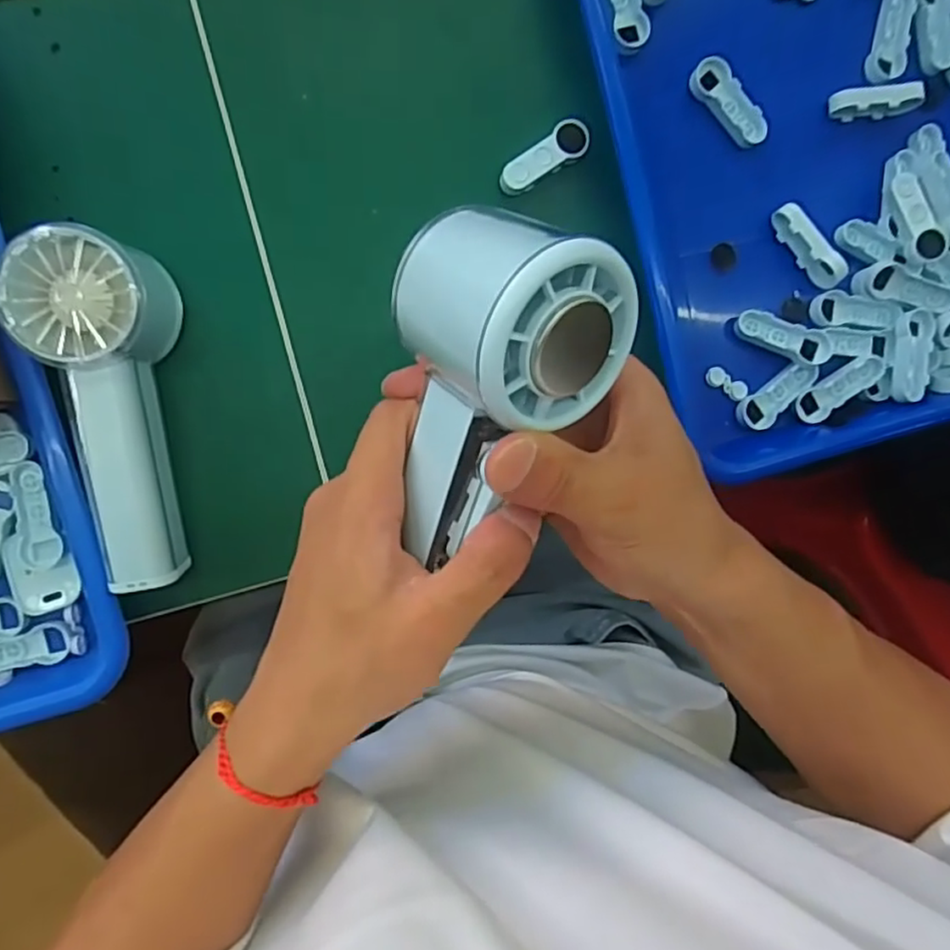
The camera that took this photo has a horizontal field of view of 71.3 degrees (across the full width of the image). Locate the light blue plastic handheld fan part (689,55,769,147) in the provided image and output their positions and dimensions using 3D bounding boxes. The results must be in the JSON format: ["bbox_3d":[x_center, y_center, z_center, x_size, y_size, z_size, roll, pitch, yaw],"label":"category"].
[{"bbox_3d":[0.135,-0.196,0.348,0.020,0.005,0.050,-42,97,-4],"label":"light blue plastic handheld fan part"}]

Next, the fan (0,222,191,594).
[{"bbox_3d":[-0.159,-0.024,0.289,0.048,0.060,0.146,-3,92,-8],"label":"fan"}]

